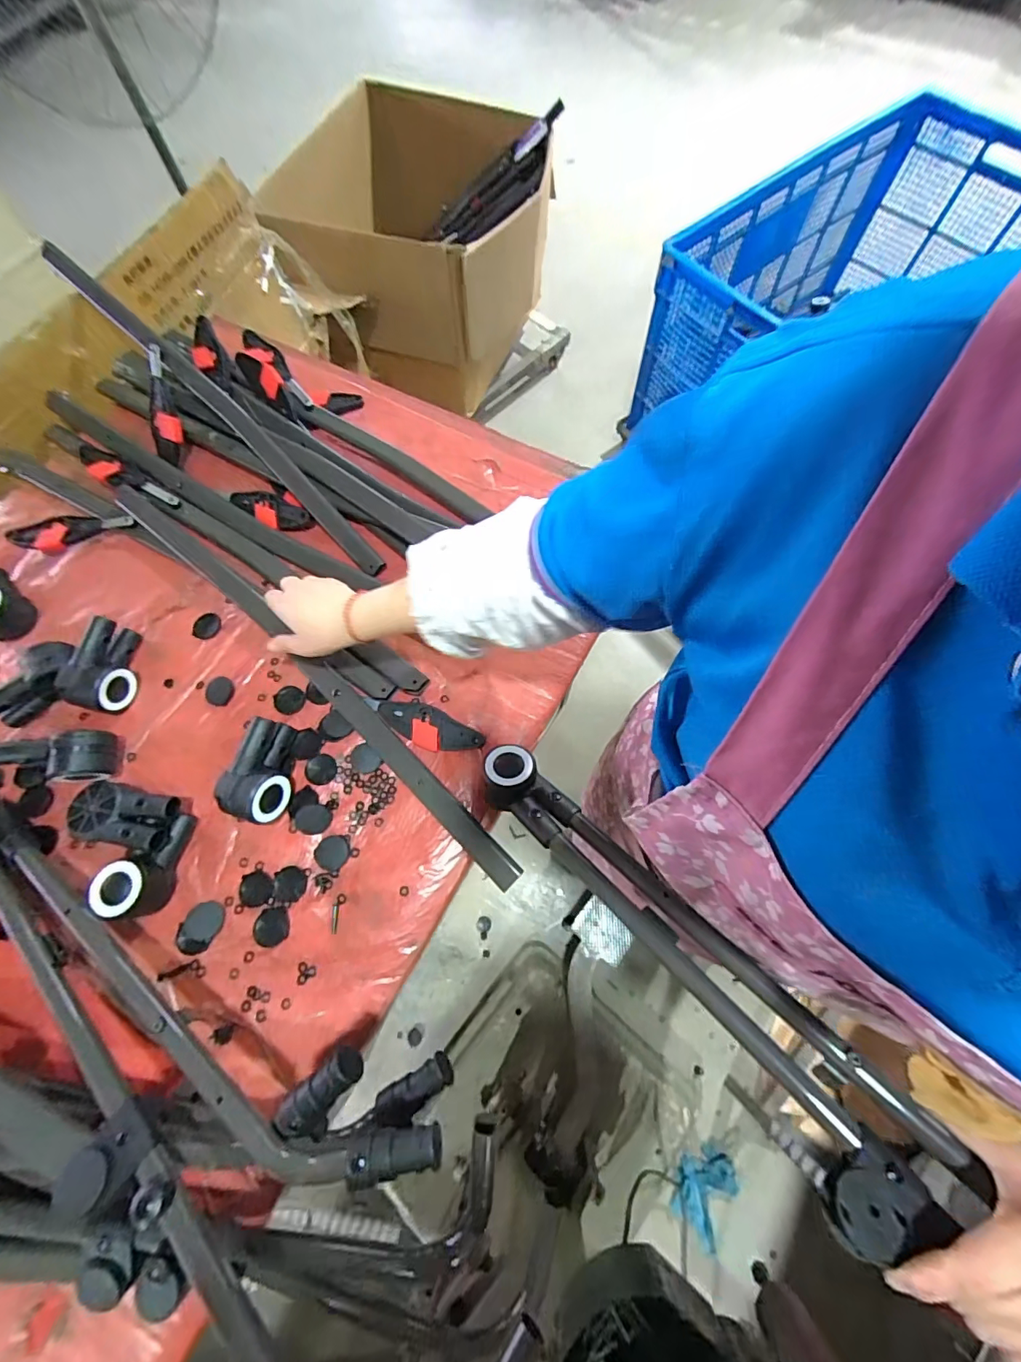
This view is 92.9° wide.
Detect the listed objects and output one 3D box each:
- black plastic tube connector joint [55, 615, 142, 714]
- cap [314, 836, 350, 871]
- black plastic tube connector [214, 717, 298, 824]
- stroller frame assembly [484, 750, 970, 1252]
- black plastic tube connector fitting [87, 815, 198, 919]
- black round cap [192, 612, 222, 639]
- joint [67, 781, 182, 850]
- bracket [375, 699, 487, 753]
[{"bbox_3d":[-0.467,-0.016,0.566,0.057,0.065,0.102,18,71,9],"label":"black plastic tube connector joint"},{"bbox_3d":[-0.190,0.181,0.513,0.036,0.004,0.034,-1,69,2],"label":"cap"},{"bbox_3d":[-0.255,0.095,0.513,0.056,0.061,0.100,18,71,9],"label":"black plastic tube connector"},{"bbox_3d":[0.118,0.203,0.401,0.083,0.047,0.408,-41,57,-12],"label":"stroller frame assembly"},{"bbox_3d":[-0.369,0.185,0.492,0.053,0.047,0.103,12,70,7],"label":"black plastic tube connector fitting"},{"bbox_3d":[-0.381,-0.069,0.608,0.032,0.009,0.036,36,75,14],"label":"black round cap"},{"bbox_3d":[-0.398,0.142,0.506,0.099,0.050,0.058,11,70,7],"label":"joint"},{"bbox_3d":[-0.092,0.052,0.544,0.121,0.011,0.044,27,73,12],"label":"bracket"}]

